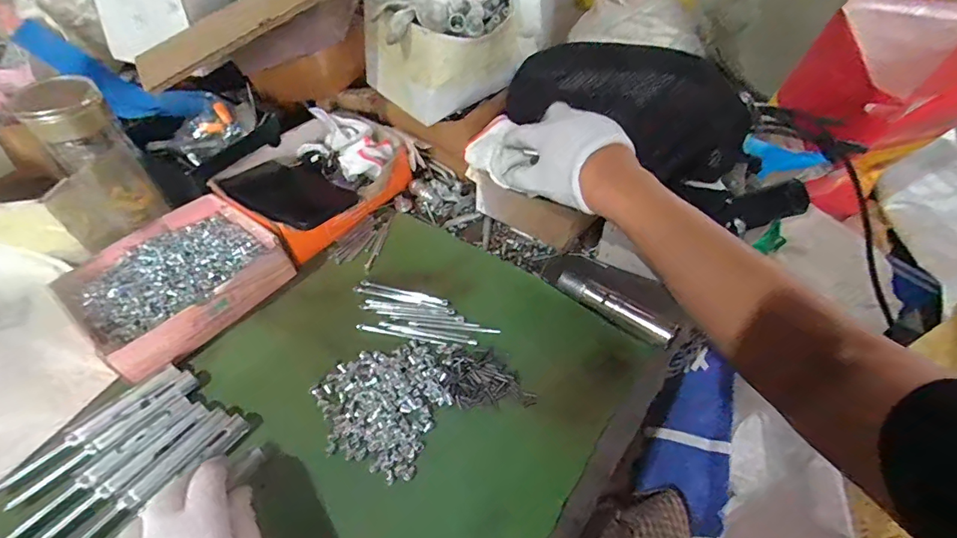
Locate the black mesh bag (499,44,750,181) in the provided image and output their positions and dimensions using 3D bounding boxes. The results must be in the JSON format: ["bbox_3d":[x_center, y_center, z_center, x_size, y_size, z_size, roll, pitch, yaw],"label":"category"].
[{"bbox_3d":[0.151,-0.176,0.483,0.250,0.096,0.068,27,54,21],"label":"black mesh bag"}]

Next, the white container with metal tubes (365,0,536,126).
[{"bbox_3d":[-0.033,-0.241,0.494,0.140,0.105,0.149,-32,57,-25],"label":"white container with metal tubes"}]

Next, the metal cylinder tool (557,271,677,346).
[{"bbox_3d":[0.133,0.038,0.453,0.119,0.020,0.023,33,57,25],"label":"metal cylinder tool"}]

